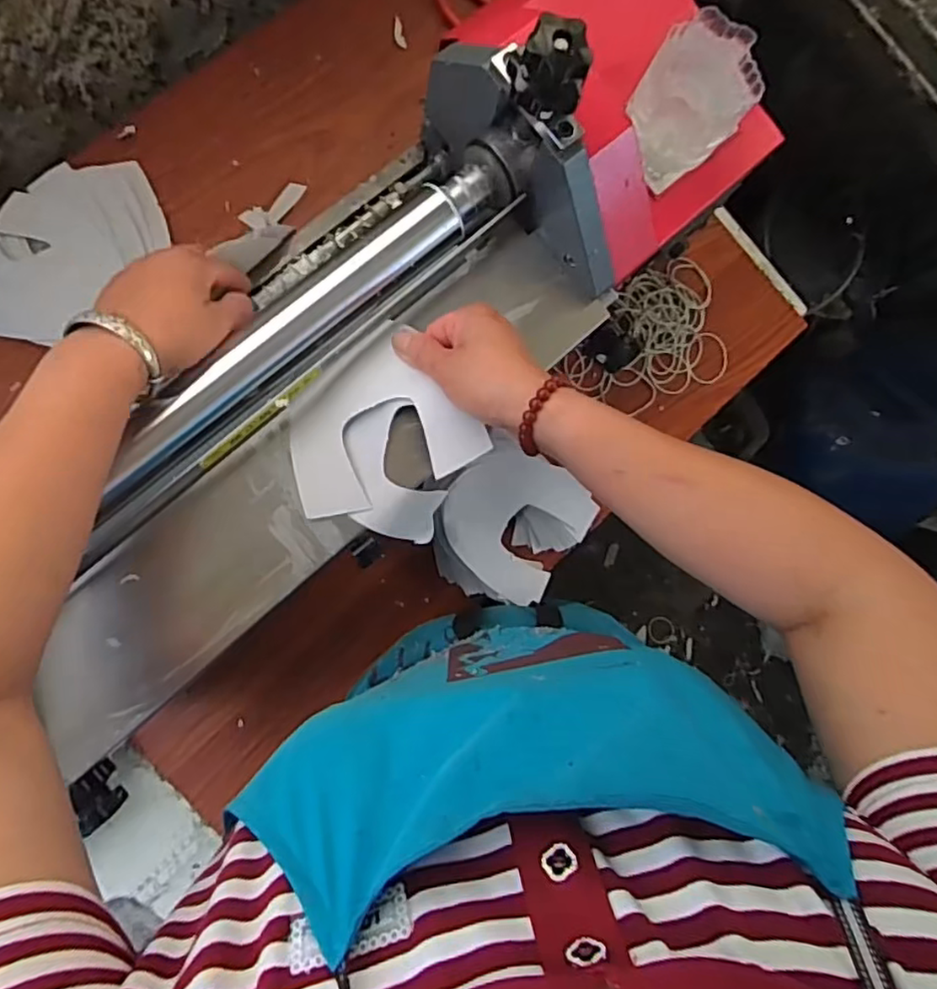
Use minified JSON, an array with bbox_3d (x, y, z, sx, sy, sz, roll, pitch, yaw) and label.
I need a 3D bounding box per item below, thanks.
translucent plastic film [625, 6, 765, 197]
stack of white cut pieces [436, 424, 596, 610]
[{"bbox_3d":[0.160,-0.286,0.475,0.080,0.071,0.073,-37,93,-8],"label":"translucent plastic film"},{"bbox_3d":[0.032,0.040,0.642,0.134,0.036,0.149,35,83,-5],"label":"stack of white cut pieces"}]

